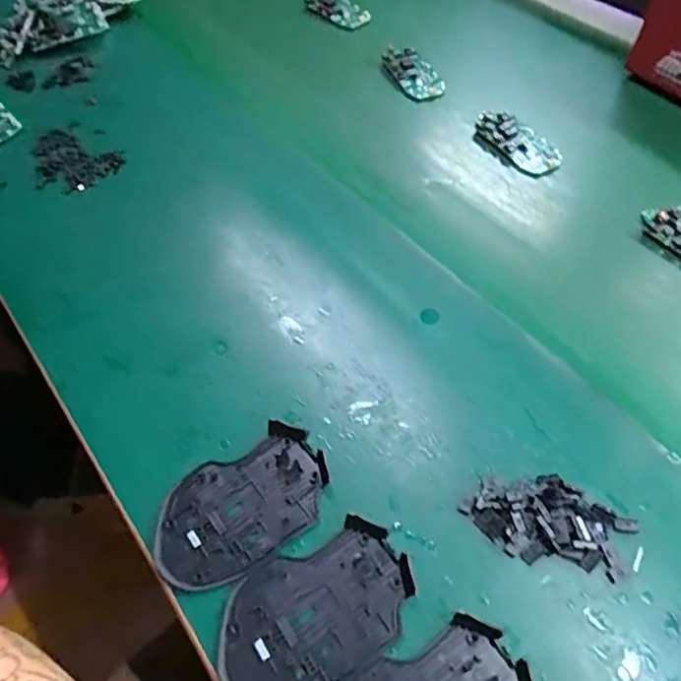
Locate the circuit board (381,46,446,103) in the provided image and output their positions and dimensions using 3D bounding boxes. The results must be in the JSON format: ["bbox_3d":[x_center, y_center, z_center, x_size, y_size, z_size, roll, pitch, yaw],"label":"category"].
[{"bbox_3d":[0.083,-0.297,0.614,0.049,0.018,0.081,-23,64,-11],"label":"circuit board"}]

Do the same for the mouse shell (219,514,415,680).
[{"bbox_3d":[-0.015,0.154,0.312,0.112,0.012,0.071,-24,58,-14],"label":"mouse shell"}]

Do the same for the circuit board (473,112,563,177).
[{"bbox_3d":[0.175,-0.196,0.539,0.046,0.015,0.090,-38,63,-21],"label":"circuit board"}]

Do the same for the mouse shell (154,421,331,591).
[{"bbox_3d":[-0.064,0.105,0.350,0.113,0.010,0.072,-29,60,-16],"label":"mouse shell"}]

